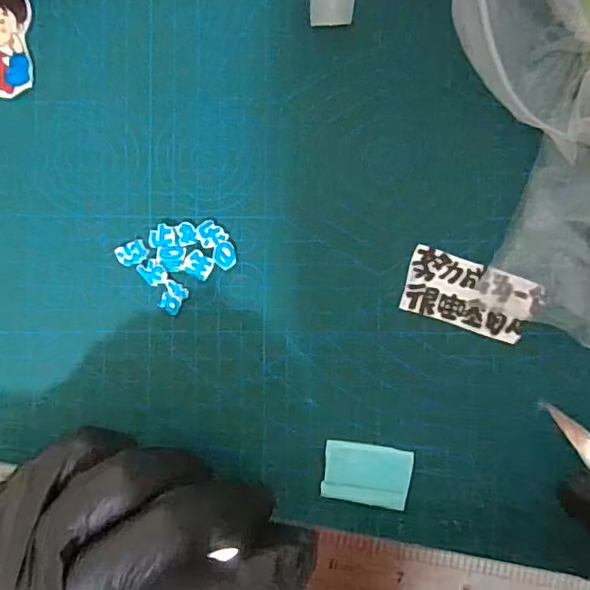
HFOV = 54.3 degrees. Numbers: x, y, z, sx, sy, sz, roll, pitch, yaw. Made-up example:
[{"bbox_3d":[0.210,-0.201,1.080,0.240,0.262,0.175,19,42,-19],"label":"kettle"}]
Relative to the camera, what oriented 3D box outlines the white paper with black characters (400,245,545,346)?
[{"bbox_3d":[0.077,0.000,0.249,0.057,0.004,0.028,18,90,1],"label":"white paper with black characters"}]

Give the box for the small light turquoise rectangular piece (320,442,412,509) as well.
[{"bbox_3d":[0.031,0.078,0.247,0.037,0.004,0.025,9,90,0],"label":"small light turquoise rectangular piece"}]

